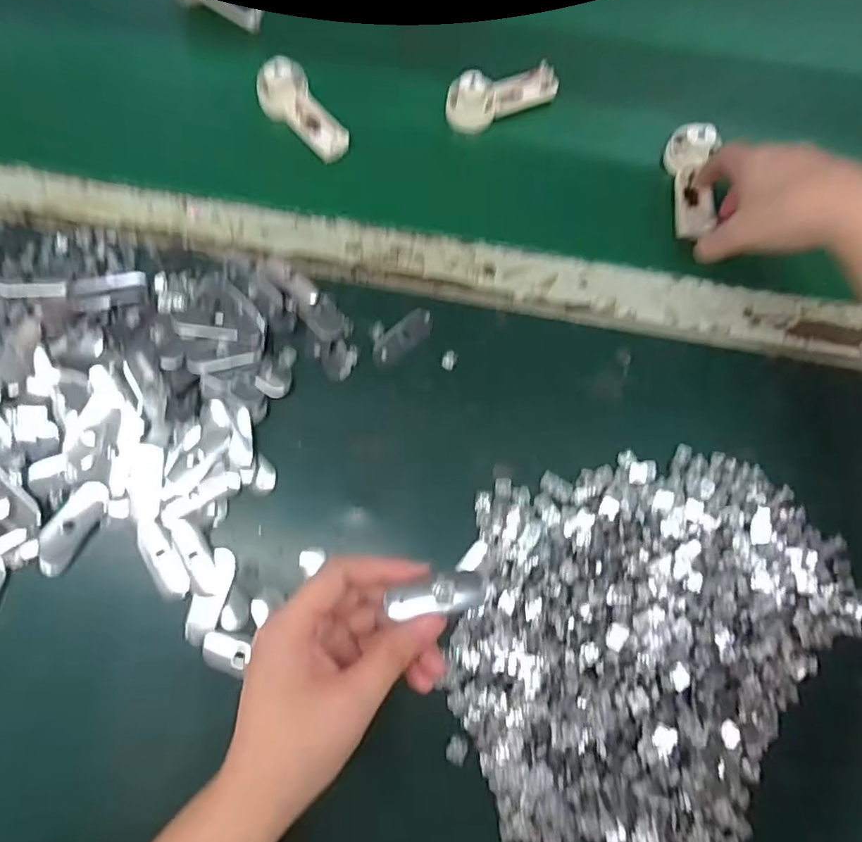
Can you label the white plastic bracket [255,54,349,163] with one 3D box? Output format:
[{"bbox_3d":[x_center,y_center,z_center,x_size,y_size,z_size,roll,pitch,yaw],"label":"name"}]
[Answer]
[{"bbox_3d":[-0.102,-0.250,0.449,0.041,0.022,0.089,-41,91,-12],"label":"white plastic bracket"}]

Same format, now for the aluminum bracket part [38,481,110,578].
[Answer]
[{"bbox_3d":[-0.226,0.066,0.349,0.026,0.013,0.060,26,72,8],"label":"aluminum bracket part"}]

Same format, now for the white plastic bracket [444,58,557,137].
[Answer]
[{"bbox_3d":[0.060,-0.270,0.456,0.095,0.036,0.030,-19,74,-7],"label":"white plastic bracket"}]

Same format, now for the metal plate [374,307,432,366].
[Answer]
[{"bbox_3d":[-0.020,-0.059,0.390,0.051,0.004,0.021,-40,76,-14],"label":"metal plate"}]

